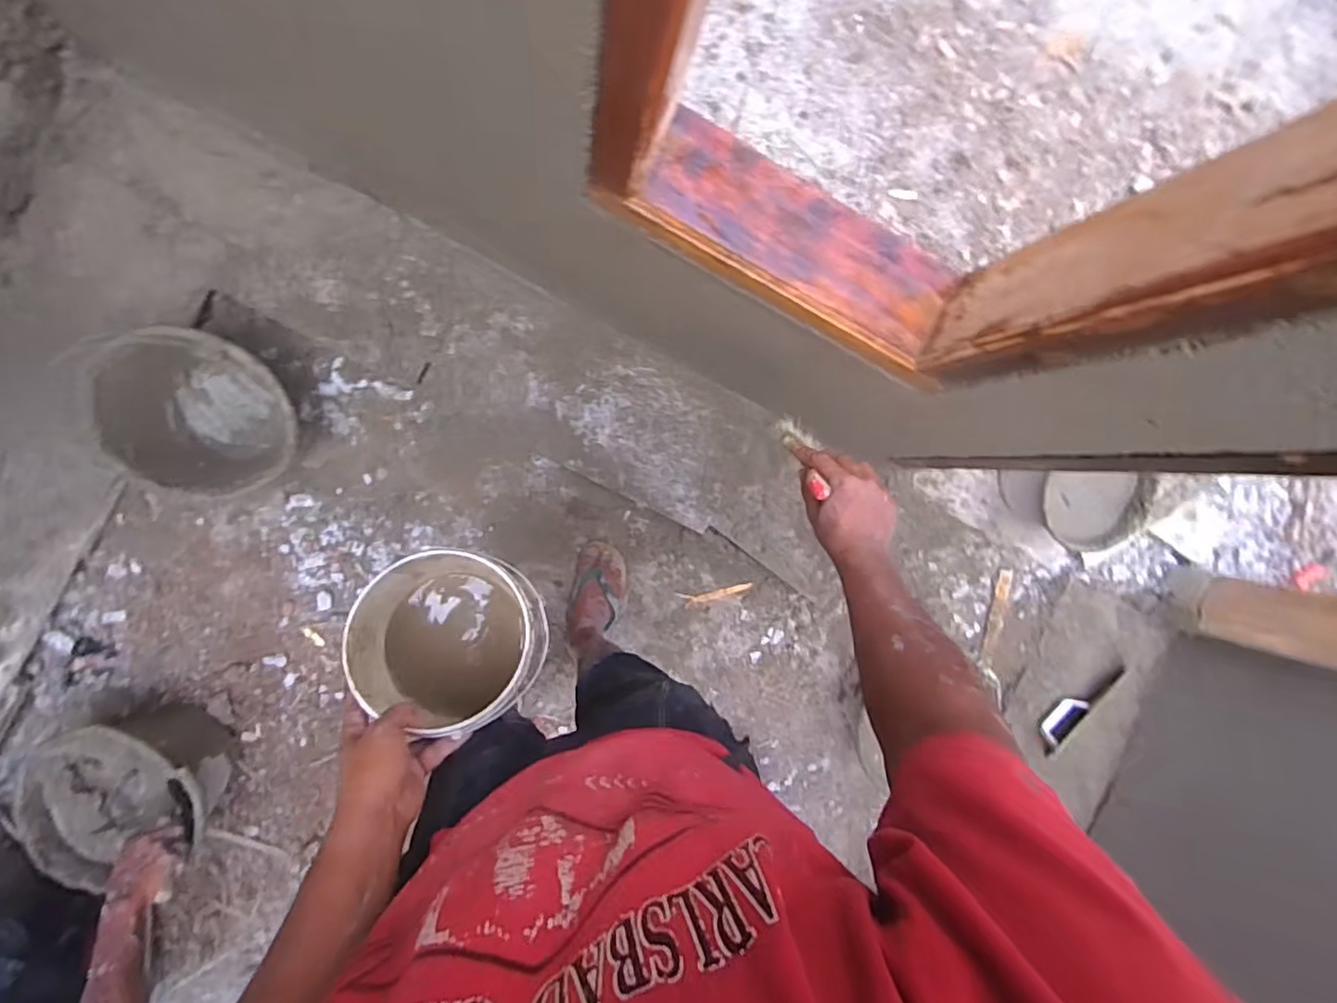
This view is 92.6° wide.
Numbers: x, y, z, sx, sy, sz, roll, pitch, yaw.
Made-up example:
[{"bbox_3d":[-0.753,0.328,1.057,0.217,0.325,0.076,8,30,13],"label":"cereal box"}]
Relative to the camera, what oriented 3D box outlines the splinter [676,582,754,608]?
[{"bbox_3d":[0.104,0.211,1.437,0.168,0.006,0.034,-8,95,-9],"label":"splinter"}]

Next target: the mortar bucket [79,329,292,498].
[{"bbox_3d":[-0.796,-0.149,1.146,0.284,0.236,0.248,1,94,-9],"label":"mortar bucket"}]

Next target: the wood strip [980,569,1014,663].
[{"bbox_3d":[0.786,0.273,1.527,0.036,0.013,0.223,11,95,-8],"label":"wood strip"}]

